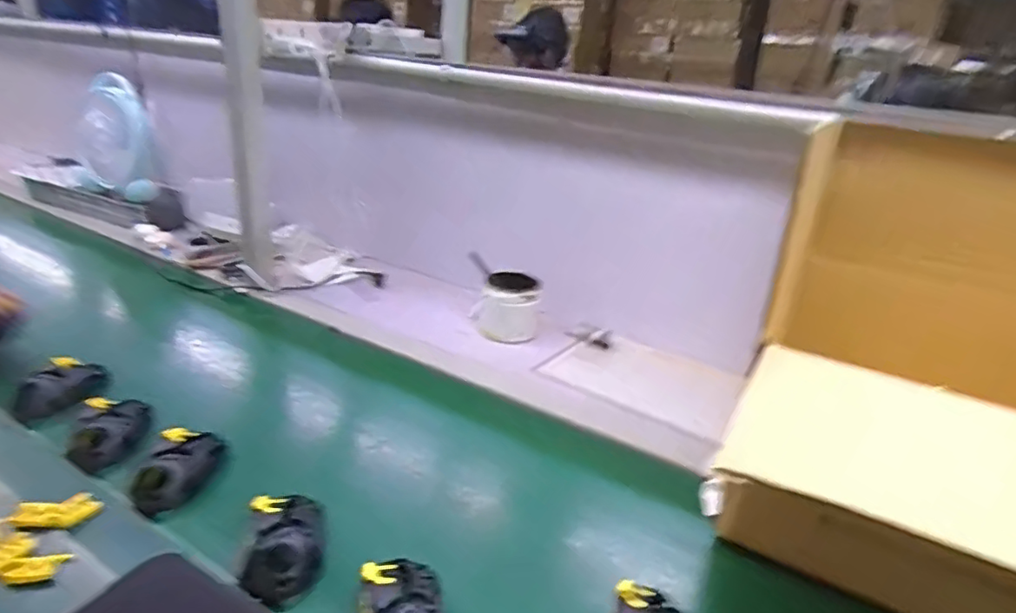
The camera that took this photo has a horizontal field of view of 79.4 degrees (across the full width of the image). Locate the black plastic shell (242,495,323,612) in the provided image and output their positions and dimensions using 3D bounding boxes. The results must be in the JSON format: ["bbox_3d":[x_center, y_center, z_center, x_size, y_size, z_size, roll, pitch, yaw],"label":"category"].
[{"bbox_3d":[-0.205,0.216,0.558,0.072,0.043,0.110,-2,24,-19],"label":"black plastic shell"}]

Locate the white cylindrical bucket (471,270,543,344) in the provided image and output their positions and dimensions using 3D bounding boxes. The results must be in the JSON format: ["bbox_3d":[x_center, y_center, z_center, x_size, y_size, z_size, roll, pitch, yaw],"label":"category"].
[{"bbox_3d":[0.001,-0.001,1.000,0.100,0.094,0.105,8,22,4],"label":"white cylindrical bucket"}]

